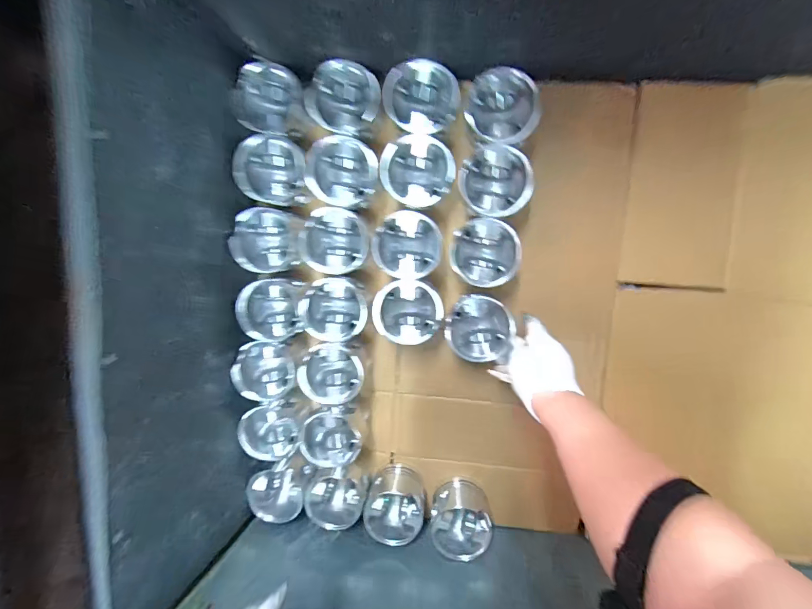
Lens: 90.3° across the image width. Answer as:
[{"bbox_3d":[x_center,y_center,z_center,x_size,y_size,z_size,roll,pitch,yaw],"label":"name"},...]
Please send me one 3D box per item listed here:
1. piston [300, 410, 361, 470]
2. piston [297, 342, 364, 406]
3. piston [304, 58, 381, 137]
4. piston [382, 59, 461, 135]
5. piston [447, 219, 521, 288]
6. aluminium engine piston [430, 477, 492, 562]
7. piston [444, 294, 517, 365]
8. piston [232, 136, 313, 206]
[{"bbox_3d":[-0.108,0.199,0.616,0.088,0.064,0.077,12,98,5],"label":"piston"},{"bbox_3d":[-0.106,0.097,0.598,0.078,0.076,0.087,-24,94,9],"label":"piston"},{"bbox_3d":[-0.083,-0.272,0.542,0.087,0.048,0.087,9,98,5],"label":"piston"},{"bbox_3d":[0.021,-0.264,0.527,0.091,0.051,0.081,-21,94,8],"label":"piston"},{"bbox_3d":[0.106,-0.071,0.551,0.087,0.081,0.084,1,97,6],"label":"piston"},{"bbox_3d":[0.086,0.332,0.632,0.092,0.090,0.071,9,98,5],"label":"aluminium engine piston"},{"bbox_3d":[0.103,0.031,0.567,0.088,0.062,0.085,1,97,6],"label":"piston"},{"bbox_3d":[-0.180,-0.182,0.557,0.084,0.058,0.092,-22,94,9],"label":"piston"}]

